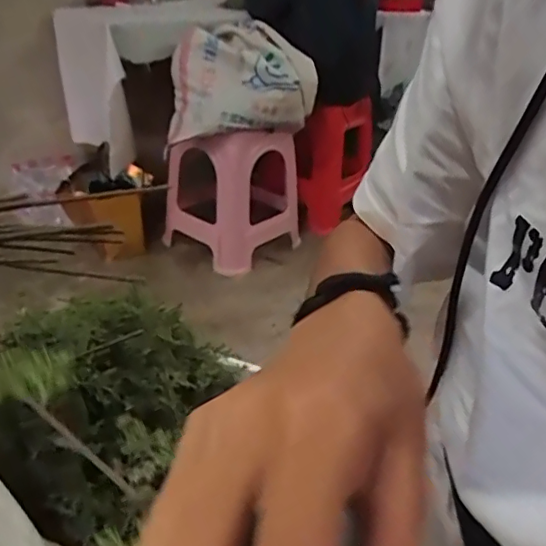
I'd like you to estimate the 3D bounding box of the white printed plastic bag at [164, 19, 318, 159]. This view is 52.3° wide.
[{"bbox_3d":[-0.088,-0.567,1.665,0.426,0.292,0.304,4,30,0],"label":"white printed plastic bag"}]

